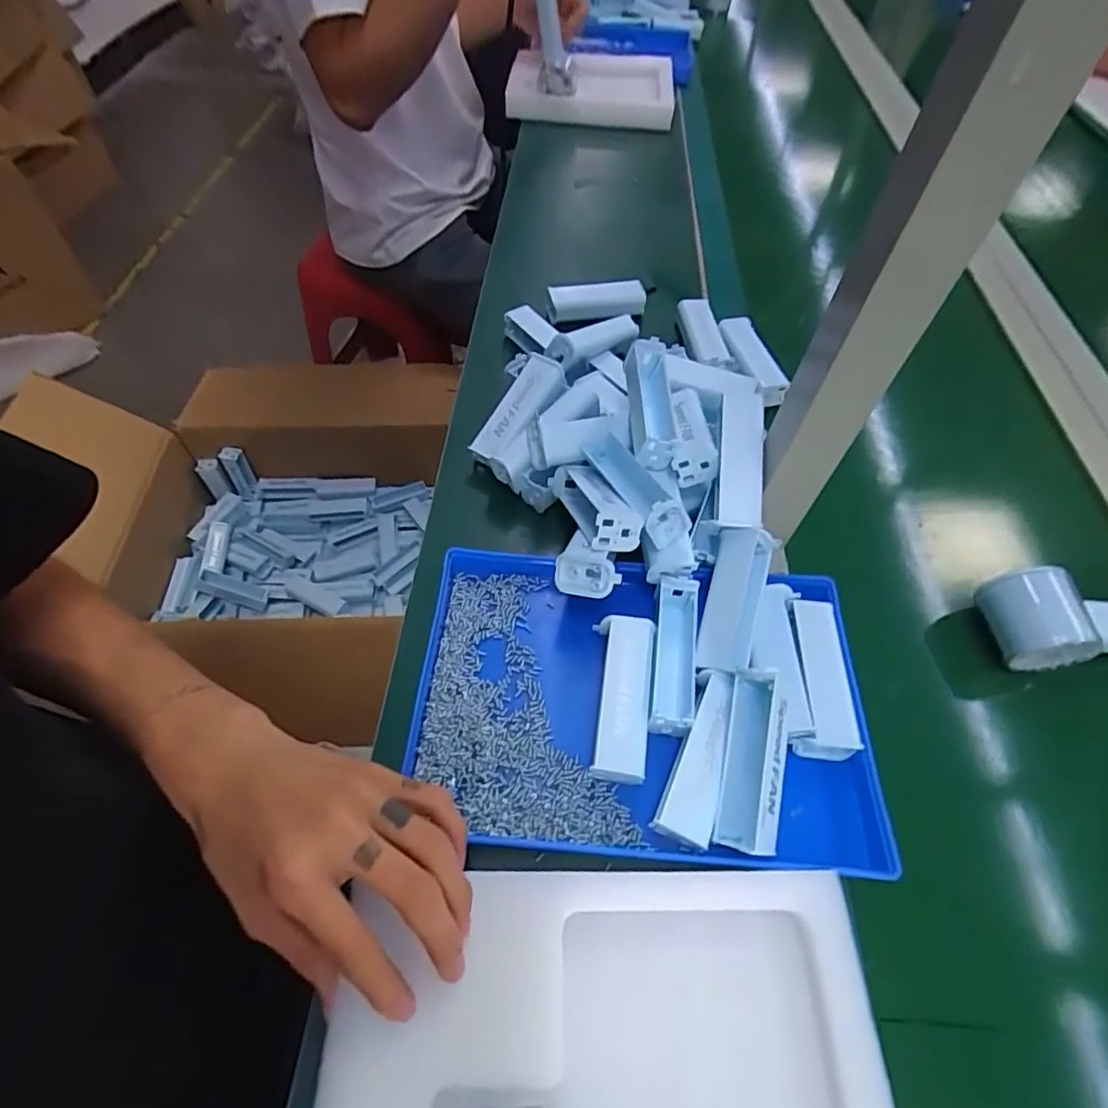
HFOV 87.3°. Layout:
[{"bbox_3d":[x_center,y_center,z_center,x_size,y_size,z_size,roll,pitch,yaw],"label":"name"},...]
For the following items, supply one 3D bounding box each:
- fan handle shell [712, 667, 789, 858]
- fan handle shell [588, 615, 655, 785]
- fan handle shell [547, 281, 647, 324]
[{"bbox_3d":[0.116,0.118,0.334,0.032,0.028,0.098,11,71,4],"label":"fan handle shell"},{"bbox_3d":[0.045,0.091,0.372,0.035,0.028,0.099,6,56,0],"label":"fan handle shell"},{"bbox_3d":[0.046,-0.268,0.617,0.101,0.029,0.034,-6,57,-7],"label":"fan handle shell"}]

